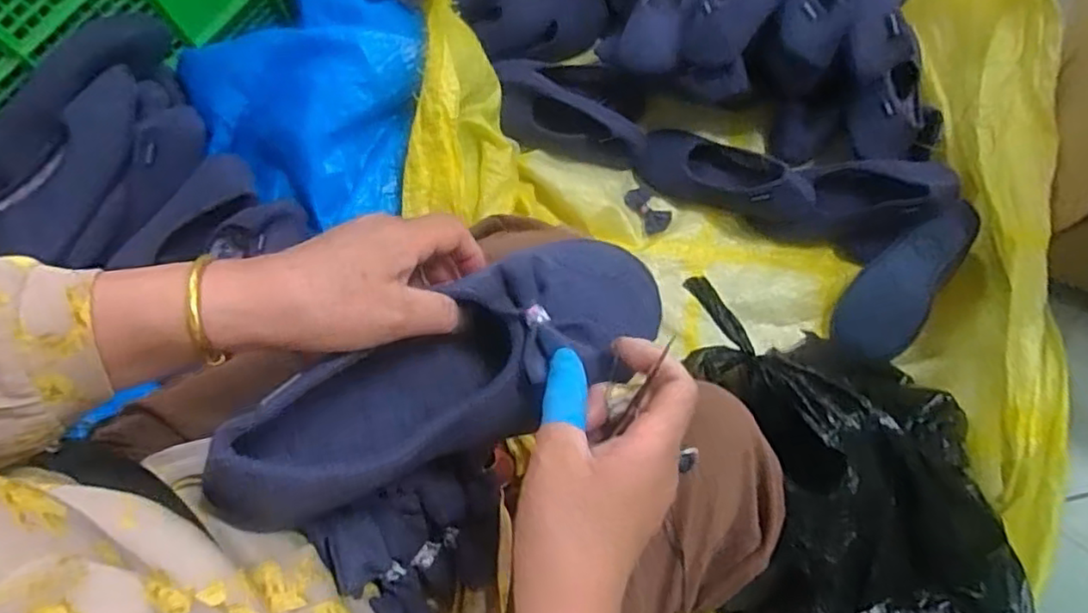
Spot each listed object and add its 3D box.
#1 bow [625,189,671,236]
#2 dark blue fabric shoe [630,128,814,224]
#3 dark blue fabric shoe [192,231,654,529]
[{"bbox_3d":[0.152,-0.140,0.920,0.044,0.009,0.073,-32,75,-7],"label":"bow"},{"bbox_3d":[0.249,-0.185,0.879,0.245,0.083,0.084,23,75,21],"label":"dark blue fabric shoe"},{"bbox_3d":[-0.047,0.036,0.331,0.240,0.059,0.078,-28,74,-14],"label":"dark blue fabric shoe"}]

